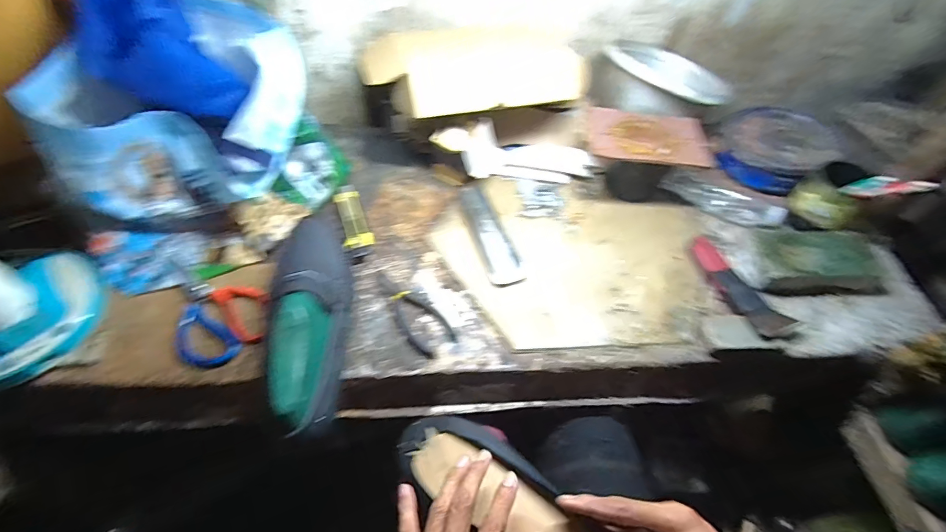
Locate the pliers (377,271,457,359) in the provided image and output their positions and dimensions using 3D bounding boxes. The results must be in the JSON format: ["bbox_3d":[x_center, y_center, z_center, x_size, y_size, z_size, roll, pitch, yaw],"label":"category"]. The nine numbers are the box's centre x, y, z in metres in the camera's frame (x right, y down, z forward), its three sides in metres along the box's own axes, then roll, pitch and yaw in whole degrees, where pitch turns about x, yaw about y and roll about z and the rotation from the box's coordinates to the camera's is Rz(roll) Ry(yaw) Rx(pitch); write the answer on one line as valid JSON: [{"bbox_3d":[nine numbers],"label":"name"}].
[{"bbox_3d":[-0.085,0.056,0.569,0.055,0.007,0.151,-28,61,-22],"label":"pliers"}]

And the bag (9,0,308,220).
[{"bbox_3d":[-0.365,-0.216,0.550,0.268,0.215,0.234,-14,57,-15],"label":"bag"}]

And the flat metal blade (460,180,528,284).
[{"bbox_3d":[0.021,-0.059,0.656,0.052,0.013,0.208,-14,57,-14],"label":"flat metal blade"}]

